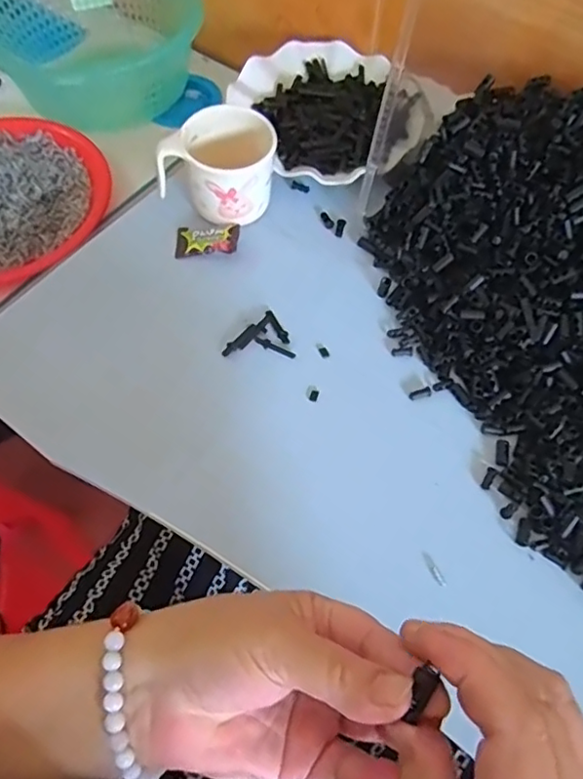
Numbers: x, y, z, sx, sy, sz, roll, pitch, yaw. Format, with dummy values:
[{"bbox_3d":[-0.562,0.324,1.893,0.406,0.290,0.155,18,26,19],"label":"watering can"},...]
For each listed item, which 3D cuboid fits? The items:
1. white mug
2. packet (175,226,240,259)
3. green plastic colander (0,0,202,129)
[{"bbox_3d":[-0.062,-0.188,0.492,0.097,0.060,0.073,-1,62,-1],"label":"white mug"},{"bbox_3d":[-0.071,-0.126,0.499,0.053,0.018,0.027,2,62,1],"label":"packet"},{"bbox_3d":[-0.225,-0.393,0.664,0.209,0.081,0.211,-35,68,-17],"label":"green plastic colander"}]

